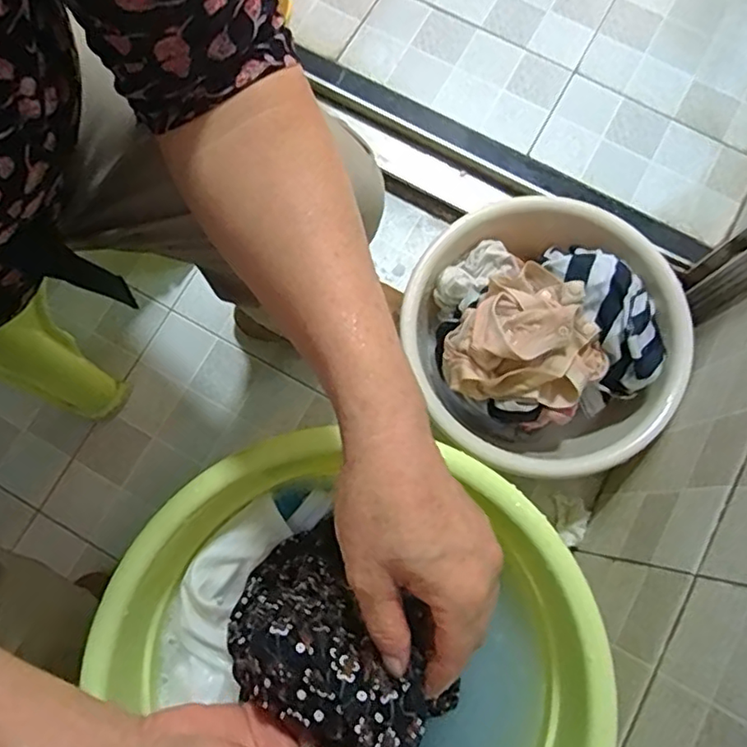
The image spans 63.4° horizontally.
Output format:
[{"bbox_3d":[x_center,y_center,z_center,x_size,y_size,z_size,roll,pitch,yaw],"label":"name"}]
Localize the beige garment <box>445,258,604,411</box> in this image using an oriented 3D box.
[{"bbox_3d":[0.169,-0.031,0.652,0.154,0.058,0.171,44,82,9],"label":"beige garment"}]

